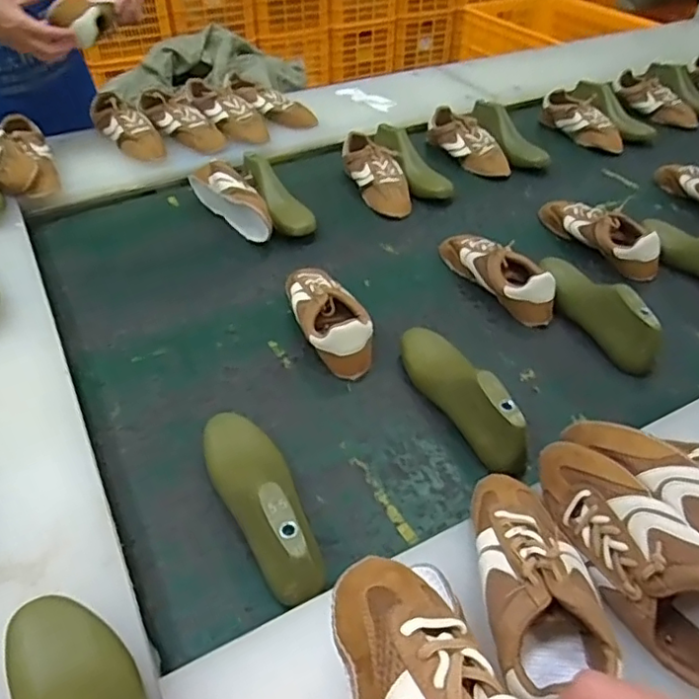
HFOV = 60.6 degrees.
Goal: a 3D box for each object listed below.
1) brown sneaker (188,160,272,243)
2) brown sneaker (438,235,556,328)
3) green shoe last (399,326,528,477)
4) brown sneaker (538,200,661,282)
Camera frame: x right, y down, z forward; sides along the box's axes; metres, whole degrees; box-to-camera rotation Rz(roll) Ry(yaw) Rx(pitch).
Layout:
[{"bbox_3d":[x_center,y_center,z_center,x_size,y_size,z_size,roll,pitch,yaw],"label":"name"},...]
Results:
[{"bbox_3d":[-0.188,-0.249,0.997,0.060,0.070,0.213,-29,50,-28],"label":"brown sneaker"},{"bbox_3d":[0.213,-0.118,0.881,0.073,0.074,0.220,-22,48,-22],"label":"brown sneaker"},{"bbox_3d":[0.127,0.042,0.688,0.078,0.086,0.225,-11,44,-11],"label":"green shoe last"},{"bbox_3d":[0.395,-0.189,0.963,0.078,0.068,0.224,-31,51,-29],"label":"brown sneaker"}]

